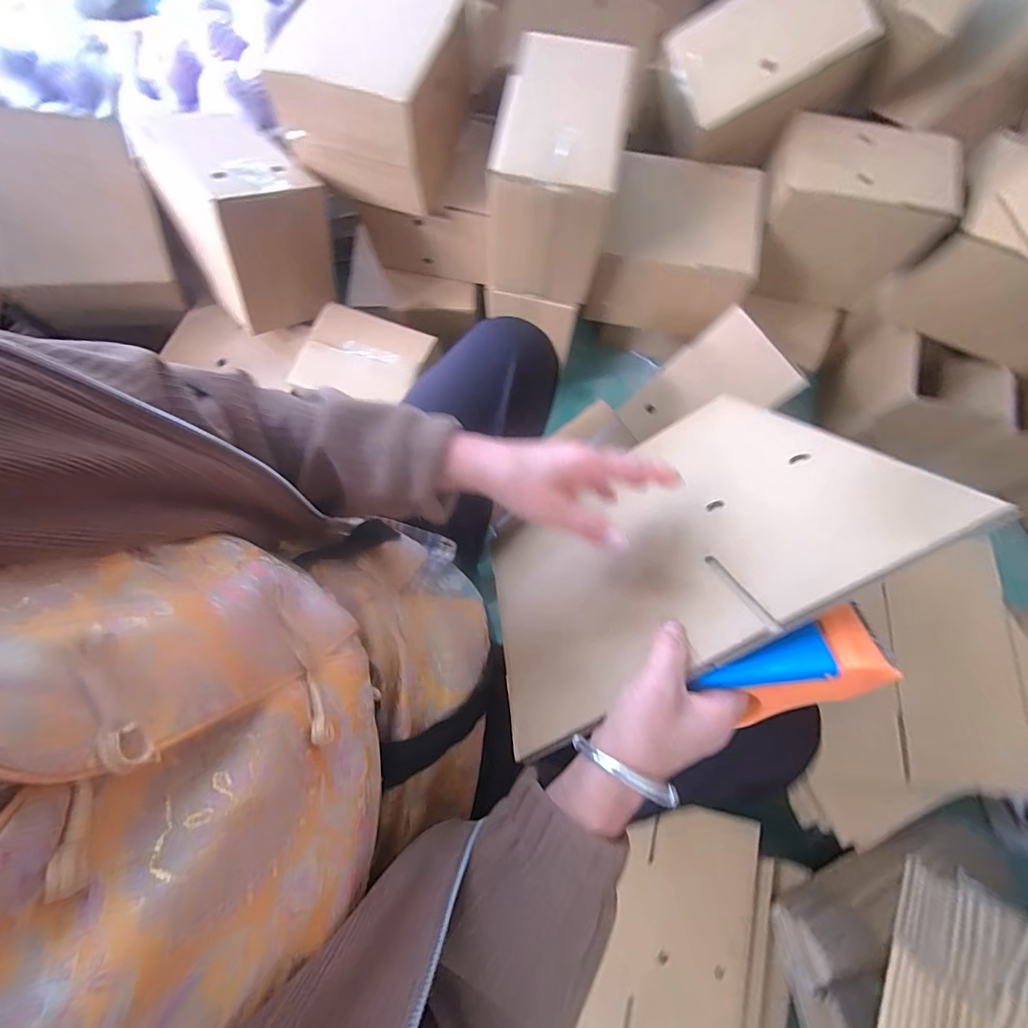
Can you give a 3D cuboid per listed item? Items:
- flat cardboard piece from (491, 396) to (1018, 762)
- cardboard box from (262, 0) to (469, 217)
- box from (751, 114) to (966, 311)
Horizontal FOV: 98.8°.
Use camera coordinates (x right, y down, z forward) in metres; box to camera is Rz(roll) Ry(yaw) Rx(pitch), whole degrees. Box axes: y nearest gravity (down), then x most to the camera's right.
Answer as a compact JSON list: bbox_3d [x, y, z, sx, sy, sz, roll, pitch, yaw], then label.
[{"bbox_3d":[0.131,0.020,0.419,0.344,0.304,0.010,-31,117,8],"label":"flat cardboard piece"},{"bbox_3d":[-0.190,-0.625,0.664,0.215,0.167,0.252,16,75,4],"label":"cardboard box"},{"bbox_3d":[0.545,-0.508,0.766,0.267,0.196,0.179,13,75,3],"label":"box"}]

